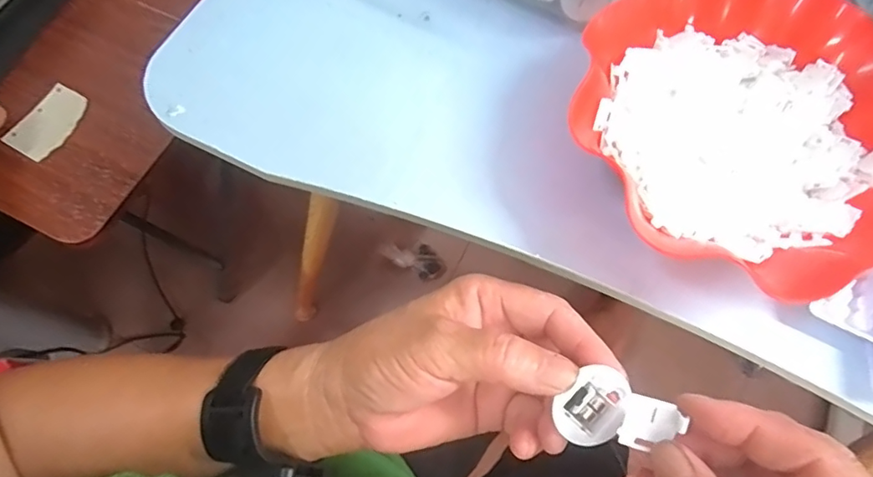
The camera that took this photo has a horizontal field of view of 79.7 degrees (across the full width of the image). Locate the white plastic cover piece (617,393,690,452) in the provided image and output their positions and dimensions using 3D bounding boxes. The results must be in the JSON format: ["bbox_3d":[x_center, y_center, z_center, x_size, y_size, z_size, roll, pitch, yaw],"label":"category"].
[{"bbox_3d":[0.078,0.068,0.189,0.020,0.004,0.020,17,97,27],"label":"white plastic cover piece"}]

